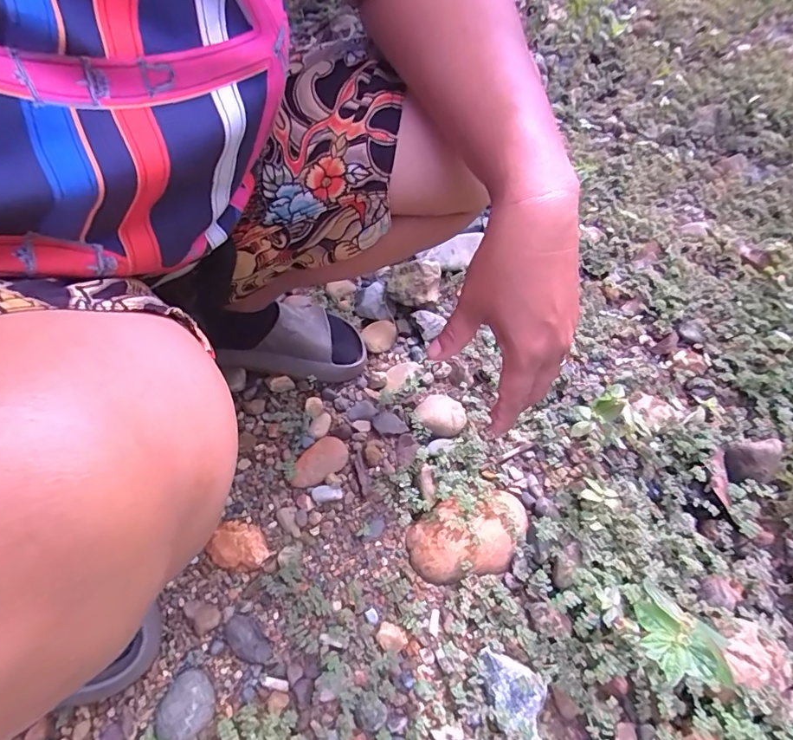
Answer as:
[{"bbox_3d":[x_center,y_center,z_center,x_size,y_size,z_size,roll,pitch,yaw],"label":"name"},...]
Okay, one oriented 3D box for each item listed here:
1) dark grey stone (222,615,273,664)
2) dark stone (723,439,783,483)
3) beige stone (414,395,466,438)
[{"bbox_3d":[-0.138,0.249,0.444,0.050,0.010,0.027,38,59,24],"label":"dark grey stone"},{"bbox_3d":[0.410,0.105,0.547,0.060,0.030,0.046,-2,52,-5],"label":"dark stone"},{"bbox_3d":[0.052,0.056,0.586,0.059,0.024,0.050,25,54,15],"label":"beige stone"}]

